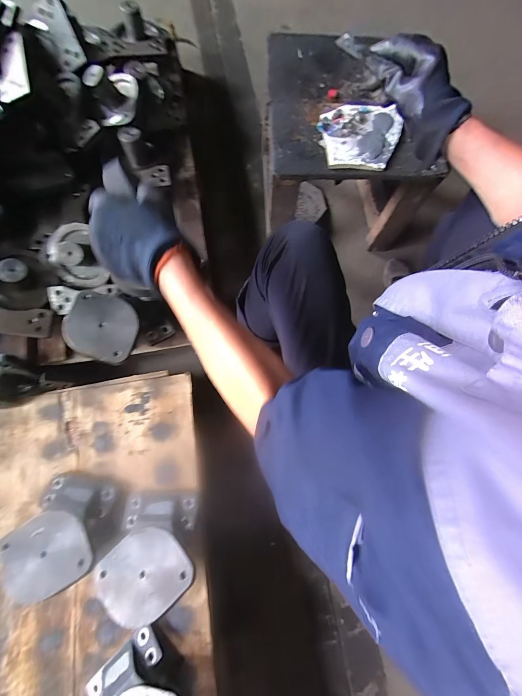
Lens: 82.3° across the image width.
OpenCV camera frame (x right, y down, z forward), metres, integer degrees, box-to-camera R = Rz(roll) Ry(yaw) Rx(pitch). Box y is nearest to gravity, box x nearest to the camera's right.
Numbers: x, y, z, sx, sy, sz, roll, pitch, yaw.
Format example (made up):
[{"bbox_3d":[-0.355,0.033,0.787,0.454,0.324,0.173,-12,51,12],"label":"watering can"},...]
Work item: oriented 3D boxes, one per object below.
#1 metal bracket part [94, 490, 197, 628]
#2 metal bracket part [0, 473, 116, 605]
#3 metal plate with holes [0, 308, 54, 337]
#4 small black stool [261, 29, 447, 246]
[{"bbox_3d":[-0.207,0.373,0.553,0.174,0.112,0.177,-8,78,-3],"label":"metal bracket part"},{"bbox_3d":[-0.381,0.352,0.569,0.164,0.097,0.179,17,78,2],"label":"metal bracket part"},{"bbox_3d":[-0.532,-0.060,0.632,0.147,0.010,0.061,7,91,-23],"label":"metal plate with holes"},{"bbox_3d":[0.213,-0.496,0.778,0.393,0.346,0.393,0,81,-2],"label":"small black stool"}]

